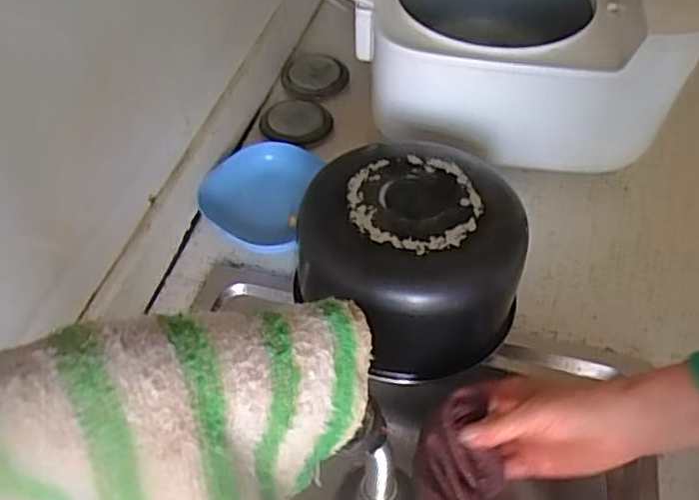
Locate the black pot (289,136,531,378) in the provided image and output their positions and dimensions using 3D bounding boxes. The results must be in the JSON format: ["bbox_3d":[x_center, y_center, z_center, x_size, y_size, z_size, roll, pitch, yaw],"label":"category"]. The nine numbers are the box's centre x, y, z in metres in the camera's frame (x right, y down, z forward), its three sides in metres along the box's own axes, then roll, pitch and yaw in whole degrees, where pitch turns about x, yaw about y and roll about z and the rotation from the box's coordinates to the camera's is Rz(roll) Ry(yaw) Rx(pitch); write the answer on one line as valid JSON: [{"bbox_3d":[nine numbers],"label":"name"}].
[{"bbox_3d":[0.055,0.007,0.527,0.173,0.125,0.173,0,51,0],"label":"black pot"}]

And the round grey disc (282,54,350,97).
[{"bbox_3d":[-0.043,-0.218,0.770,0.080,0.016,0.089,-5,52,-4],"label":"round grey disc"}]

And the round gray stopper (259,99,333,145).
[{"bbox_3d":[-0.062,-0.151,0.720,0.080,0.018,0.084,0,51,0],"label":"round gray stopper"}]

